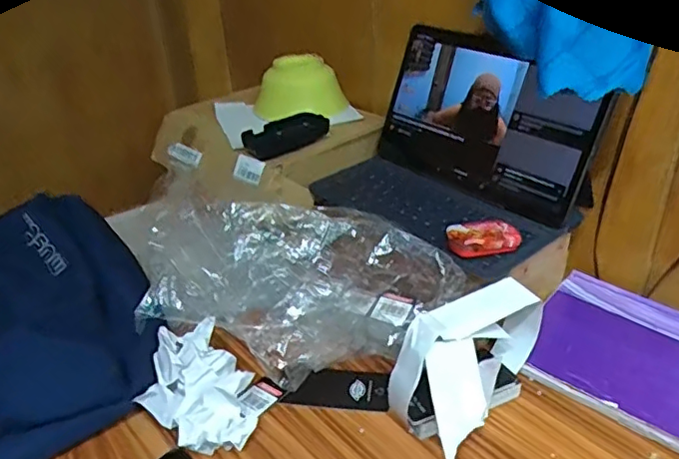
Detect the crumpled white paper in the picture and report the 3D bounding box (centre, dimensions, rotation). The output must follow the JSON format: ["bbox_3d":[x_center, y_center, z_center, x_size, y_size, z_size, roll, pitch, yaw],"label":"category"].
[{"bbox_3d":[-0.125,0.144,0.535,0.102,0.055,0.129,-5,29,-4],"label":"crumpled white paper"}]

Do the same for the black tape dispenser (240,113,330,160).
[{"bbox_3d":[-0.065,-0.118,0.721,0.051,0.025,0.106,24,39,39],"label":"black tape dispenser"}]

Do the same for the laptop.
[{"bbox_3d":[0.106,-0.091,0.623,0.195,0.158,0.269,-23,35,-32],"label":"laptop"}]

